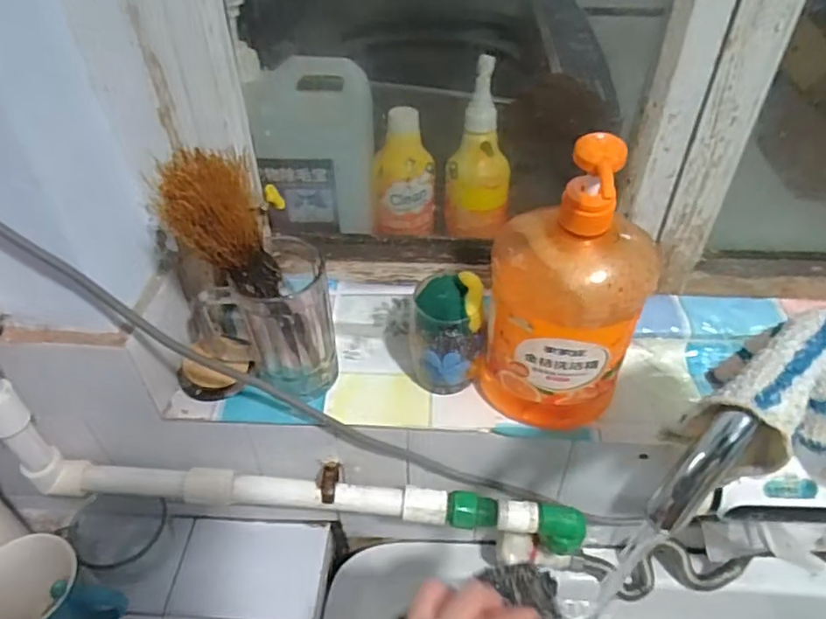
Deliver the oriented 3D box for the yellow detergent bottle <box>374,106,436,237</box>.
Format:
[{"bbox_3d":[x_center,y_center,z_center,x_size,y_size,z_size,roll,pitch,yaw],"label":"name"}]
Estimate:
[{"bbox_3d":[-0.006,-0.135,0.631,0.062,0.115,0.053,12,45,13],"label":"yellow detergent bottle"}]

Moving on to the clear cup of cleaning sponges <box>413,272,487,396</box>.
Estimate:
[{"bbox_3d":[0.032,0.026,0.557,0.063,0.109,0.054,2,44,3],"label":"clear cup of cleaning sponges"}]

